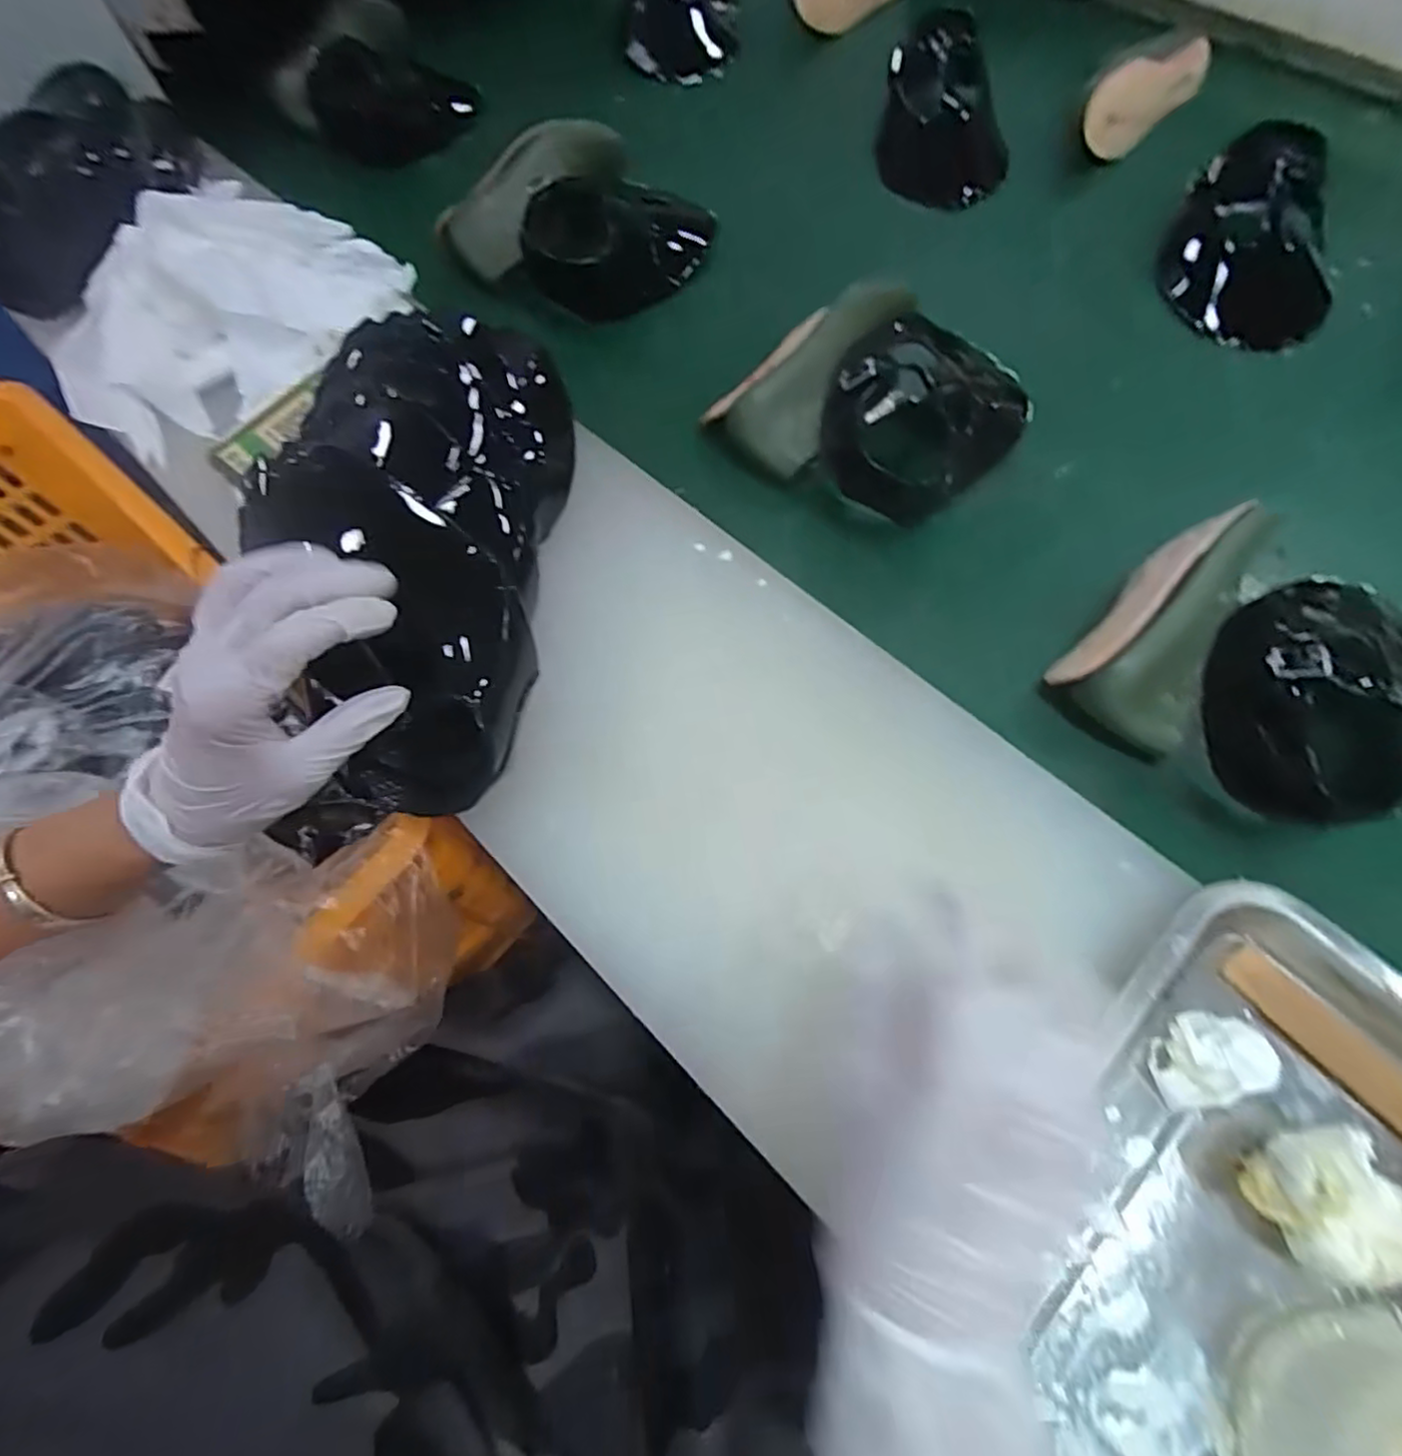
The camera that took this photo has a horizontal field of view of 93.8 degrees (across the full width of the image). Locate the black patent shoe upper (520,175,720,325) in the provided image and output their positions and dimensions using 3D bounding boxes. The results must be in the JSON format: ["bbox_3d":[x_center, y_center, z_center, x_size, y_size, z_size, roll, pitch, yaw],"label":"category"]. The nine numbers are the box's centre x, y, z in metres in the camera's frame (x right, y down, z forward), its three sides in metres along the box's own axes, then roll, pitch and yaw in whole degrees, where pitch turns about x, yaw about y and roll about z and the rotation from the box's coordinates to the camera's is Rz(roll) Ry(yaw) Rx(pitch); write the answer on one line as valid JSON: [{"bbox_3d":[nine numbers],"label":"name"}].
[{"bbox_3d":[-0.071,-0.434,0.594,0.166,0.093,0.091,-27,69,-8],"label":"black patent shoe upper"}]

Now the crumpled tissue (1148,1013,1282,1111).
[{"bbox_3d":[0.226,0.150,0.293,0.041,0.025,0.039,9,69,7],"label":"crumpled tissue"}]

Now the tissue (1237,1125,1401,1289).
[{"bbox_3d":[0.257,0.196,0.266,0.054,0.036,0.055,-30,70,-9],"label":"tissue"}]

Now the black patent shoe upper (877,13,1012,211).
[{"bbox_3d":[0.230,-0.566,0.607,0.122,0.081,0.131,9,69,6],"label":"black patent shoe upper"}]

